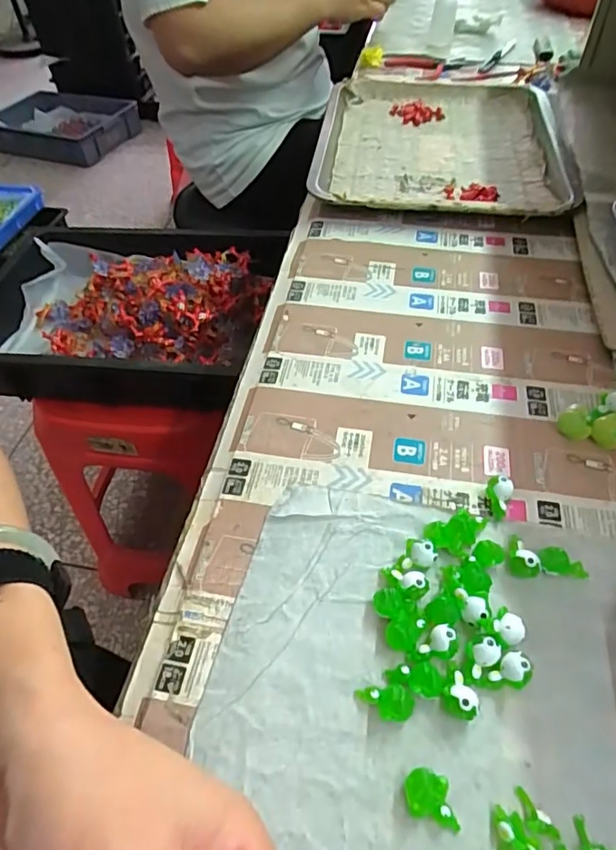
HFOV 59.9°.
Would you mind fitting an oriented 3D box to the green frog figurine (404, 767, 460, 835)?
[{"bbox_3d":[0.053,0.158,0.226,0.023,0.011,0.017,9,52,12],"label":"green frog figurine"}]

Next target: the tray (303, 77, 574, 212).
[{"bbox_3d":[0.145,-0.318,0.589,0.252,0.030,0.315,4,51,7],"label":"tray"}]

